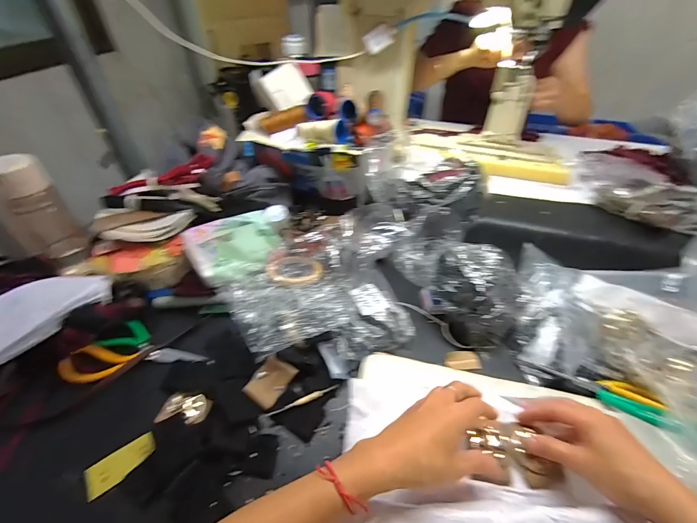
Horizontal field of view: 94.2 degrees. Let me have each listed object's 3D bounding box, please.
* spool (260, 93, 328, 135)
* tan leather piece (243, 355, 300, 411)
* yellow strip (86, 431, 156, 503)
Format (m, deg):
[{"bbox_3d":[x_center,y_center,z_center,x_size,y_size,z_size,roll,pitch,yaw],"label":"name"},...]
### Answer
[{"bbox_3d":[-0.114,-0.300,0.658,0.133,0.053,0.044,-20,47,-20],"label":"spool"},{"bbox_3d":[-0.103,0.159,0.429,0.043,0.017,0.058,37,50,3],"label":"tan leather piece"},{"bbox_3d":[-0.258,0.229,0.371,0.072,0.010,0.038,-29,47,-24],"label":"yellow strip"}]

